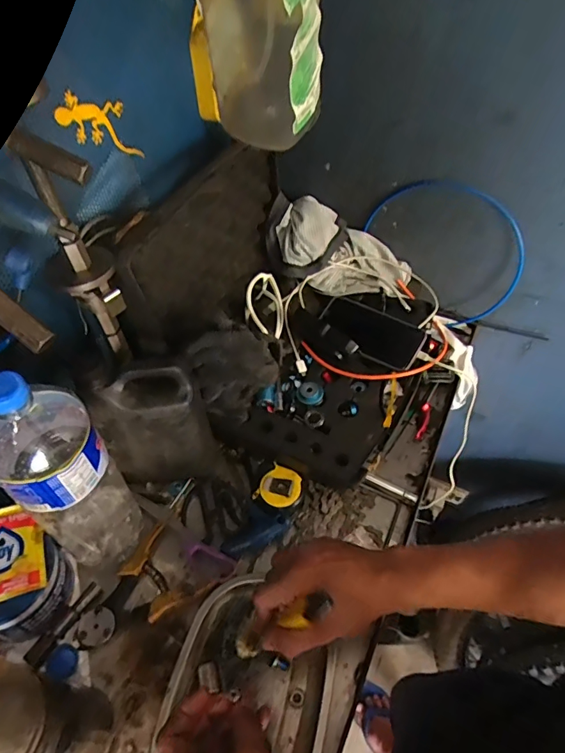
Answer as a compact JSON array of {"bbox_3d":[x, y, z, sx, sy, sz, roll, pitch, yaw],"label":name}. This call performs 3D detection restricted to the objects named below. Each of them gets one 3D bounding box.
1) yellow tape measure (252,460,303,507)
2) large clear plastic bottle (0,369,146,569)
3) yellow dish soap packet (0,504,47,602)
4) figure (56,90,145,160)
[{"bbox_3d":[-0.002,0.145,0.596,0.053,0.025,0.054,20,53,14],"label":"yellow tape measure"},{"bbox_3d":[-0.211,0.094,0.452,0.095,0.304,0.104,1,51,-1],"label":"large clear plastic bottle"},{"bbox_3d":[-0.284,0.178,0.459,0.079,0.009,0.094,-17,53,-14],"label":"yellow dish soap packet"},{"bbox_3d":[-0.183,-0.259,0.466,0.016,0.048,0.107,27,19,18],"label":"figure"}]

